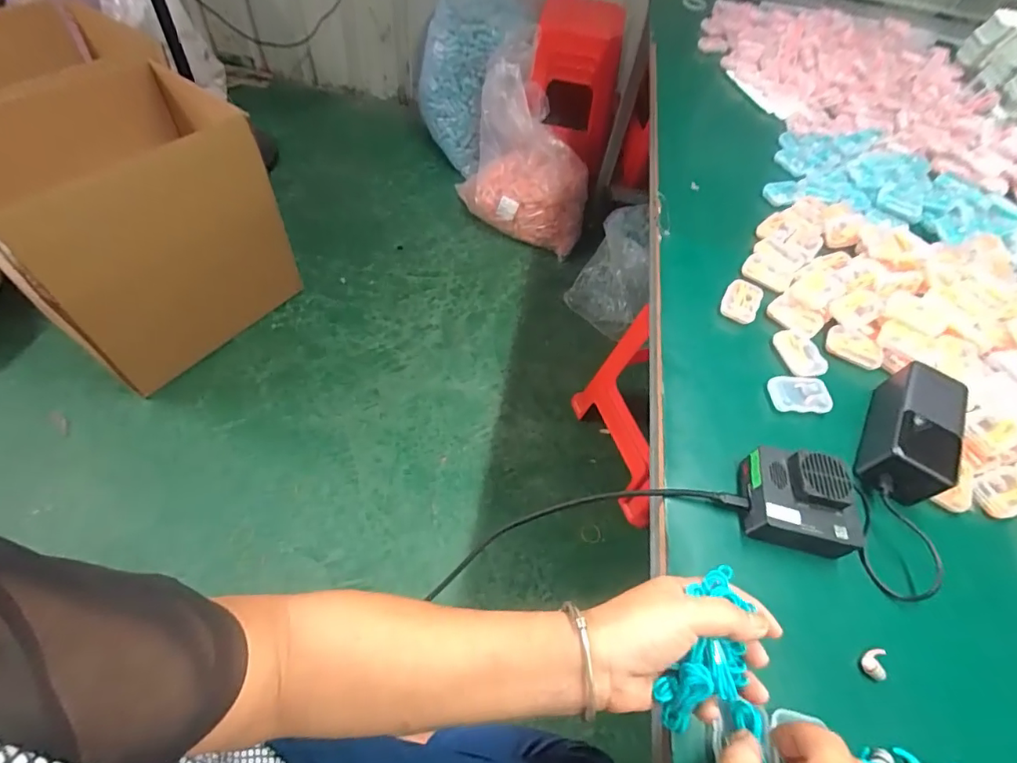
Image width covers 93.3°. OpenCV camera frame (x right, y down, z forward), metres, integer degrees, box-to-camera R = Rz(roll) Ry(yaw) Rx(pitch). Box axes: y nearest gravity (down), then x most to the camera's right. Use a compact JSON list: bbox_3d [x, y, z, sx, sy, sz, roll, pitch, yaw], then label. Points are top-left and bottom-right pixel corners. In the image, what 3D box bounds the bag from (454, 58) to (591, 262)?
[{"bbox_3d":[0.062,-0.721,1.597,0.436,0.463,0.381,7,55,-4],"label":"bag"}]

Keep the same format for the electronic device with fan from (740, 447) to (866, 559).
[{"bbox_3d":[0.239,0.096,0.389,0.082,0.048,0.069,16,55,3],"label":"electronic device with fan"}]

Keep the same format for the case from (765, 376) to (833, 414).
[{"bbox_3d":[0.285,0.014,0.472,0.053,0.013,0.037,5,55,-5],"label":"case"}]

